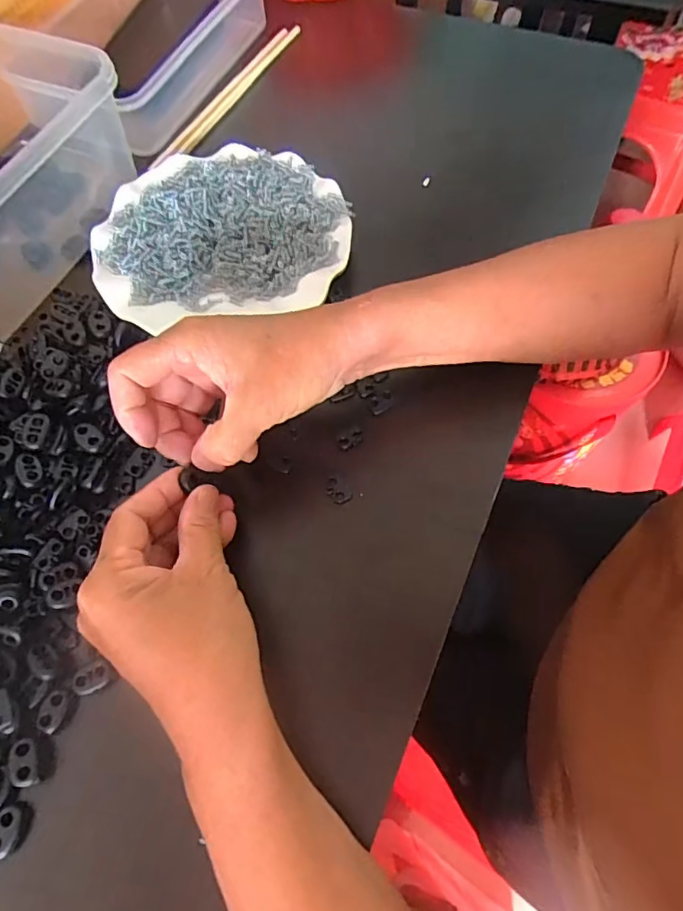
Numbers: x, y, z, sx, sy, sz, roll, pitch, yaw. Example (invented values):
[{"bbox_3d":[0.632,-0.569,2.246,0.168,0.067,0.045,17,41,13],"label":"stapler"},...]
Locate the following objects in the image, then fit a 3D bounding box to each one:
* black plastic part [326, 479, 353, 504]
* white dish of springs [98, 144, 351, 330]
[{"bbox_3d":[-0.003,0.022,0.322,0.010,0.004,0.017,-41,70,-16],"label":"black plastic part"},{"bbox_3d":[-0.087,-0.166,0.397,0.178,0.026,0.156,-9,65,-2],"label":"white dish of springs"}]

